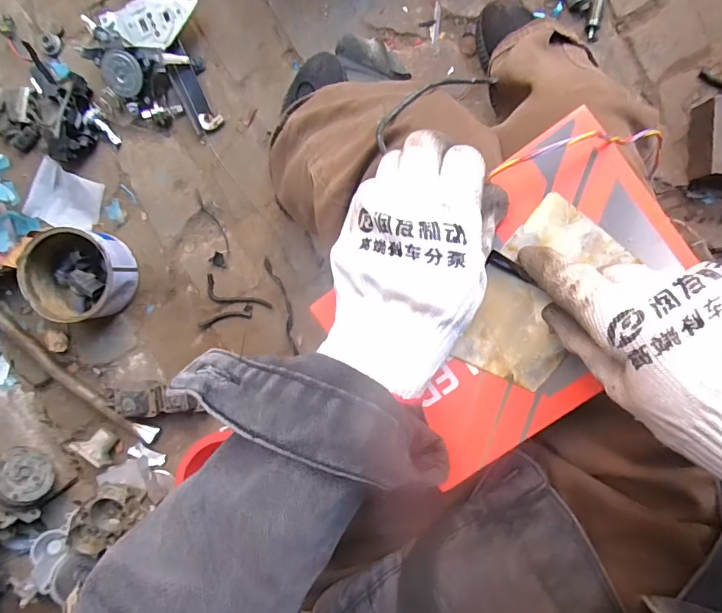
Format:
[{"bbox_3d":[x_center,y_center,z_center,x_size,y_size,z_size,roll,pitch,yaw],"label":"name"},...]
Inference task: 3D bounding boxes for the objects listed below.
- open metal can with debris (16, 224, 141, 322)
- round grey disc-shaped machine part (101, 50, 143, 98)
[{"bbox_3d":[-0.486,-0.056,0.809,0.161,0.088,0.154,-3,96,5],"label":"open metal can with debris"},{"bbox_3d":[-0.396,-0.391,0.773,0.069,0.020,0.069,0,117,0],"label":"round grey disc-shaped machine part"}]

